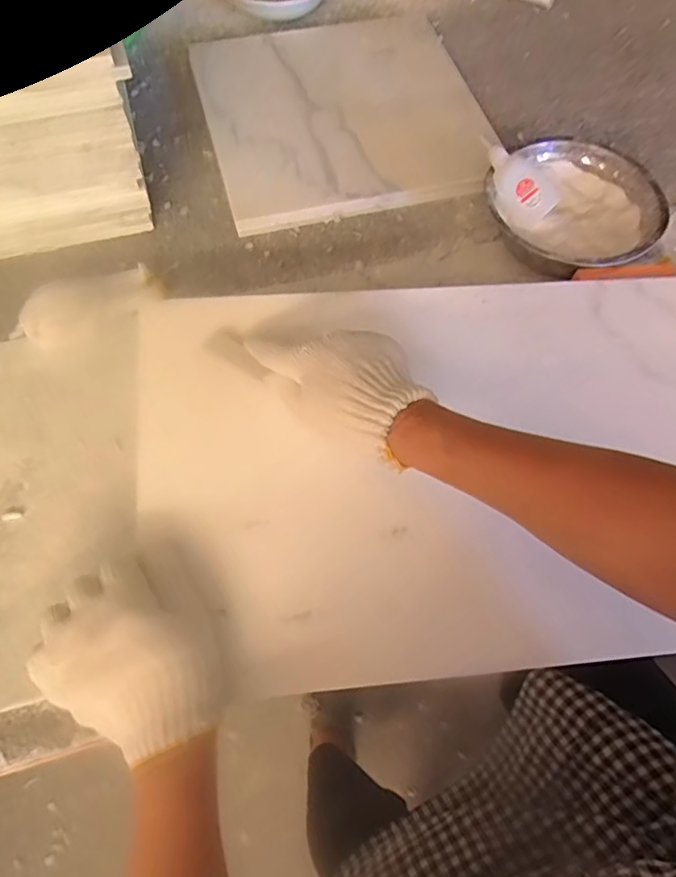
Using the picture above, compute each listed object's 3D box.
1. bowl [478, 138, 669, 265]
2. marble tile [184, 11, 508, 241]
[{"bbox_3d":[0.224,-0.217,0.544,0.156,0.057,0.155,1,65,-1],"label":"bowl"},{"bbox_3d":[0.006,-0.372,0.620,0.293,0.029,0.339,-12,66,-7],"label":"marble tile"}]

